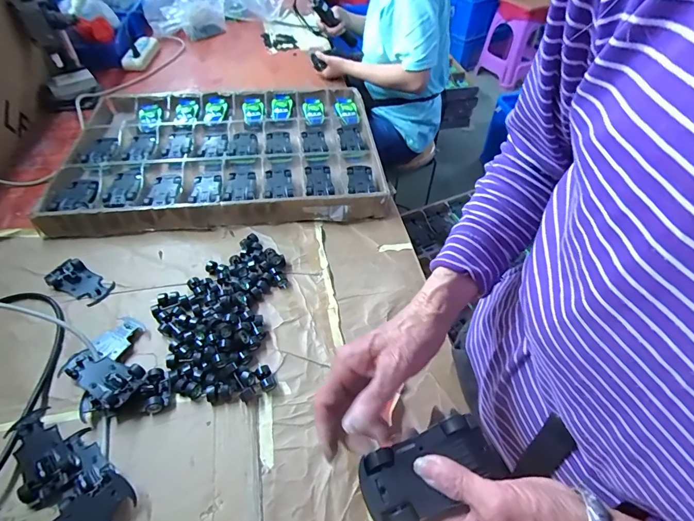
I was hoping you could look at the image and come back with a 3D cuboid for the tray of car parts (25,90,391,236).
[{"bbox_3d":[-0.273,-0.258,0.895,0.675,0.060,0.498,-5,50,-5],"label":"tray of car parts"}]

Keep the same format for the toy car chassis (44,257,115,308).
[{"bbox_3d":[-0.448,0.036,0.650,0.106,0.018,0.056,24,54,19],"label":"toy car chassis"}]

